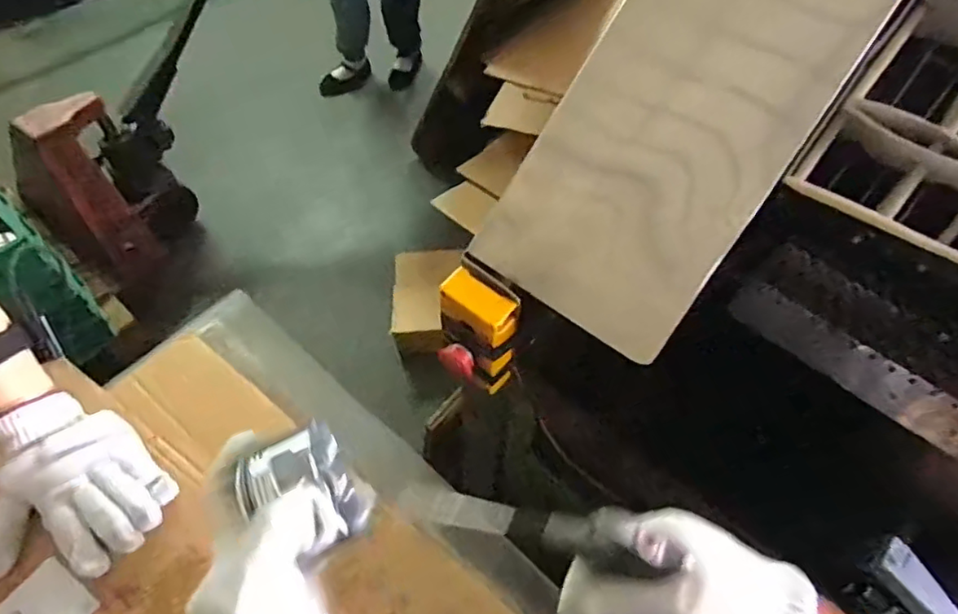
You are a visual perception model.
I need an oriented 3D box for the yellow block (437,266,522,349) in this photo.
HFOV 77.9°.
[{"bbox_3d":[0.001,0.000,0.559,0.074,0.035,0.036,33,61,18],"label":"yellow block"}]

